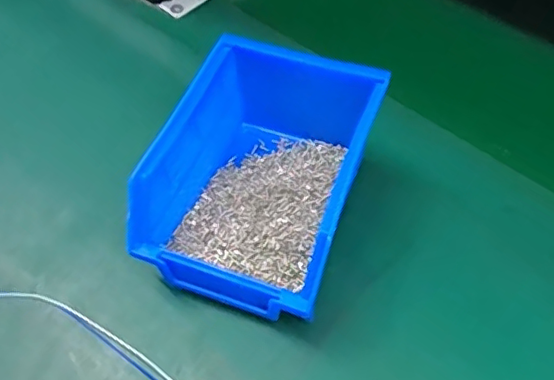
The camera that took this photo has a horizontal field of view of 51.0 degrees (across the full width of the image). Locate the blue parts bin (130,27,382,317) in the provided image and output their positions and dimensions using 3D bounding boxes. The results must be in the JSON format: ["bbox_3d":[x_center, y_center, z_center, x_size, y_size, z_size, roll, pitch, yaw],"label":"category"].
[{"bbox_3d":[-0.006,-0.009,0.340,0.106,0.075,0.151,17,59,15],"label":"blue parts bin"}]

